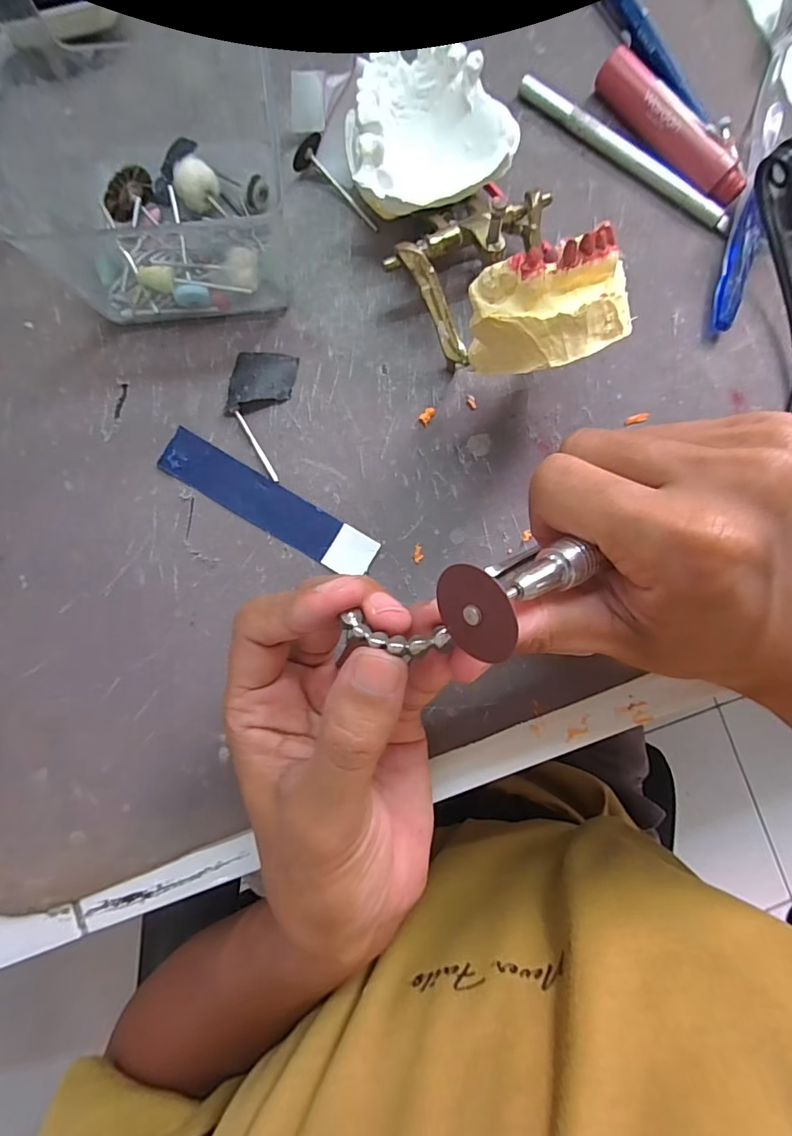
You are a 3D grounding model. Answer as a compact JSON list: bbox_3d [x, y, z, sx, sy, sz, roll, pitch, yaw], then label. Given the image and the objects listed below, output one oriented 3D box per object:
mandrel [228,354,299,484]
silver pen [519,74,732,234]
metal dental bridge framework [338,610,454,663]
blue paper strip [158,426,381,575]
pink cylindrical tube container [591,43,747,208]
[{"bbox_3d":[-0.062,-0.070,0.222,0.027,0.007,0.057,6,87,-2],"label":"mandrel"},{"bbox_3d":[0.110,-0.197,0.238,0.119,0.009,0.006,34,86,0],"label":"silver pen"},{"bbox_3d":[0.000,0.019,0.137,0.030,0.007,0.008,8,86,9],"label":"metal dental bridge framework"},{"bbox_3d":[-0.056,-0.028,0.221,0.102,0.004,0.021,30,86,0],"label":"blue paper strip"},{"bbox_3d":[0.129,-0.207,0.235,0.014,0.017,0.088,-39,89,-4],"label":"pink cylindrical tube container"}]

